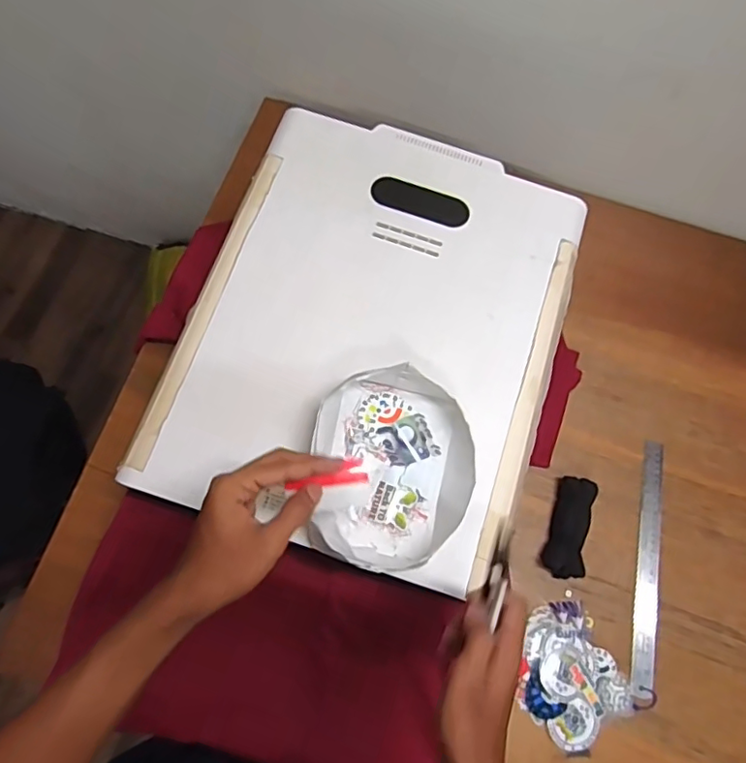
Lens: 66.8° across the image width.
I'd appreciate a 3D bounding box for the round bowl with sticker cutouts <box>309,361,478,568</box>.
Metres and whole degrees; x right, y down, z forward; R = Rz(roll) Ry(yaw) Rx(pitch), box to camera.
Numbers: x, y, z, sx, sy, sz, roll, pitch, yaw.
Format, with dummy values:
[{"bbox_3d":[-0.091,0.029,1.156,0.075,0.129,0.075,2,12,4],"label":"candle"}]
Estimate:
[{"bbox_3d":[0.020,0.086,0.562,0.162,0.051,0.192,0,72,-5],"label":"round bowl with sticker cutouts"}]

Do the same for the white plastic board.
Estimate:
[{"bbox_3d":[0.008,-0.065,0.636,0.394,0.022,0.497,18,72,2],"label":"white plastic board"}]

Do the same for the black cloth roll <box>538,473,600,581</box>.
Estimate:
[{"bbox_3d":[0.258,0.191,0.739,0.046,0.033,0.127,20,71,1],"label":"black cloth roll"}]

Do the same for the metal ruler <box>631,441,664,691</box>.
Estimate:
[{"bbox_3d":[0.362,0.230,0.741,0.028,0.007,0.310,13,71,-1],"label":"metal ruler"}]

